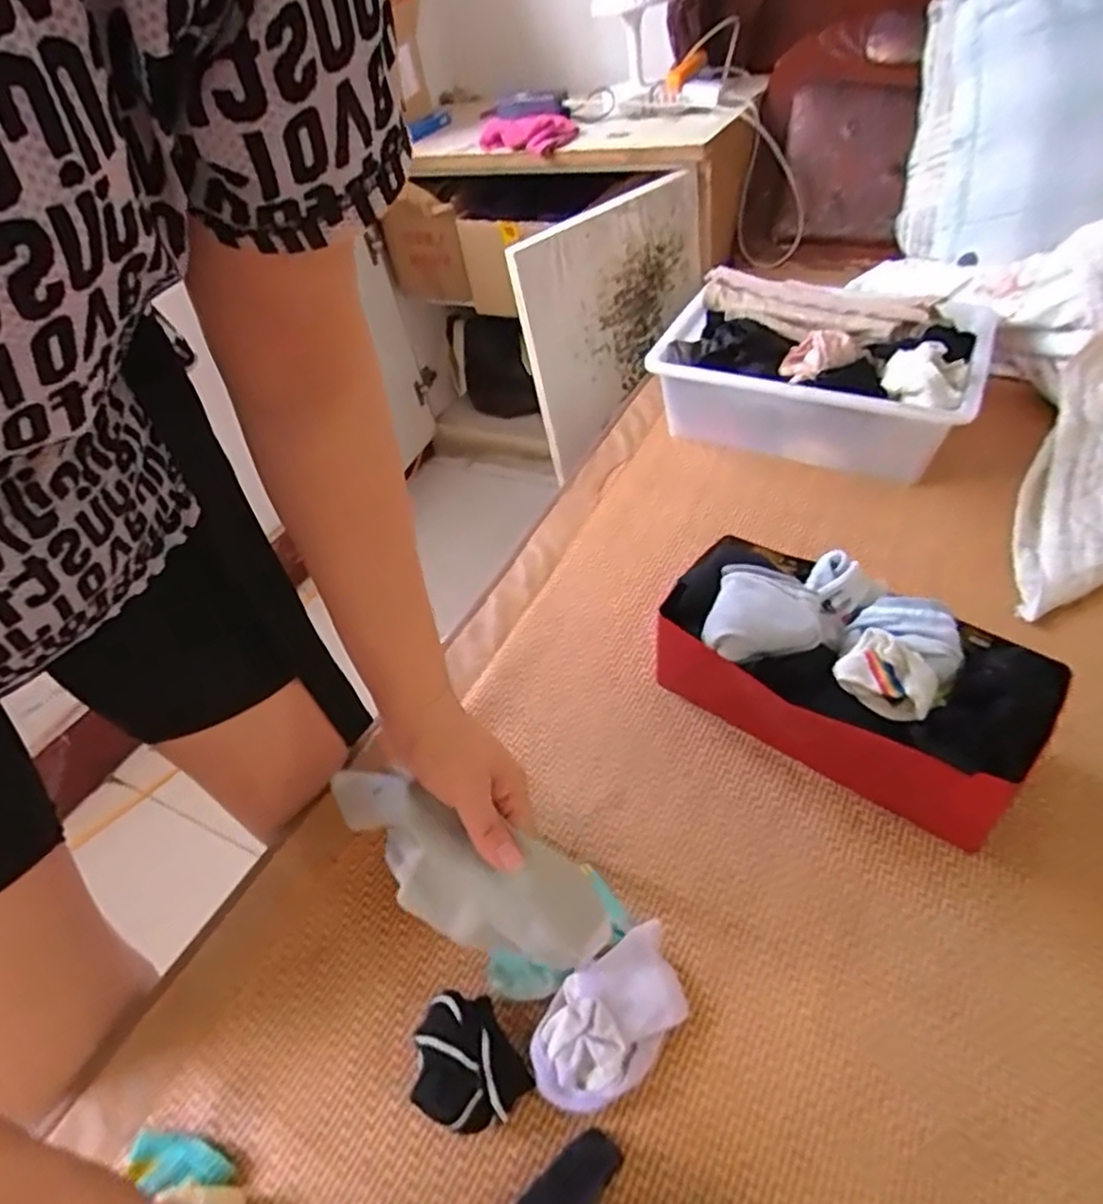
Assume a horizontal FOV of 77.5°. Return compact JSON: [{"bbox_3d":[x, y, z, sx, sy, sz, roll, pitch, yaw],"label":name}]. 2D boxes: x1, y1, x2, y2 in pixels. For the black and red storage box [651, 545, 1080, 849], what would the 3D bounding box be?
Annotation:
[{"bbox_3d":[0.230,0.057,0.567,0.280,0.115,0.139,27,54,30],"label":"black and red storage box"}]

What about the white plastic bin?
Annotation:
[{"bbox_3d":[0.331,-0.295,0.869,0.365,0.135,0.260,18,50,24],"label":"white plastic bin"}]

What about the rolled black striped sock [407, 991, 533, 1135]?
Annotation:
[{"bbox_3d":[-0.056,0.288,0.429,0.062,0.037,0.075,-29,48,-20],"label":"rolled black striped sock"}]

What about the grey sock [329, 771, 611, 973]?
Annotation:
[{"bbox_3d":[-0.062,0.163,0.426,0.197,0.041,0.062,26,54,16],"label":"grey sock"}]

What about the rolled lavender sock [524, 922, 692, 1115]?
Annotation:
[{"bbox_3d":[0.036,0.267,0.436,0.106,0.033,0.066,-25,47,-18],"label":"rolled lavender sock"}]

